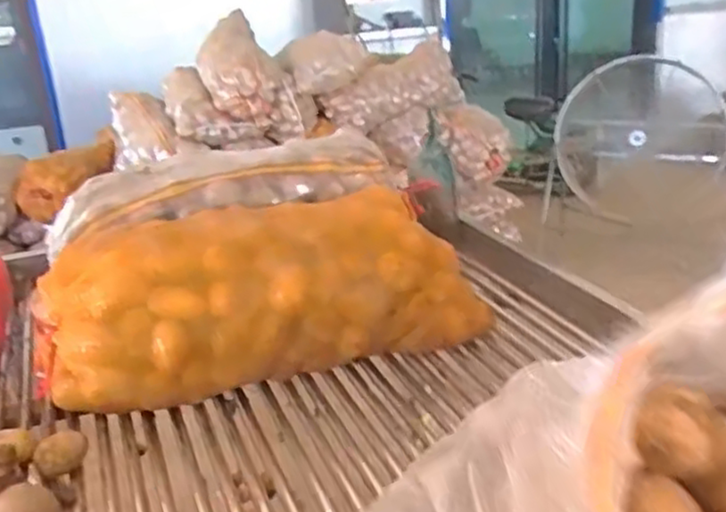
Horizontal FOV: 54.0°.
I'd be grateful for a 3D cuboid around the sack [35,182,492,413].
[{"bbox_3d":[-0.164,0.045,1.135,0.646,0.235,0.225,-13,21,-19],"label":"sack"}]

